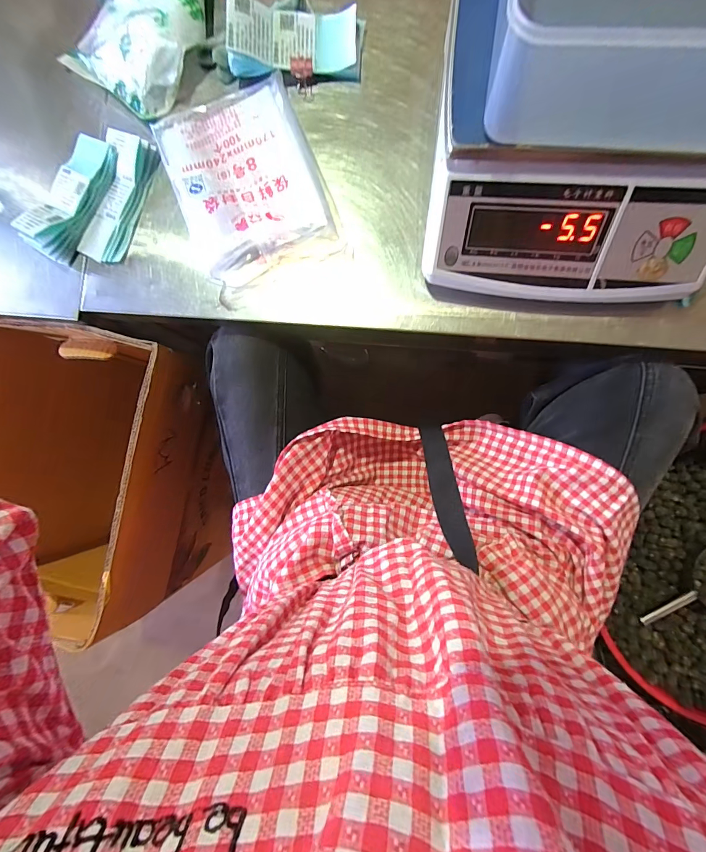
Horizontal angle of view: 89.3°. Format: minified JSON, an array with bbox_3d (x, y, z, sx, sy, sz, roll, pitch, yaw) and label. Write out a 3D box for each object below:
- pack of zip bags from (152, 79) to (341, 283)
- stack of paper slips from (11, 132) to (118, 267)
[{"bbox_3d":[-0.125,-0.285,0.419,0.164,0.036,0.220,-21,86,4],"label":"pack of zip bags"},{"bbox_3d":[-0.354,-0.288,0.443,0.072,0.026,0.154,31,91,5],"label":"stack of paper slips"}]

